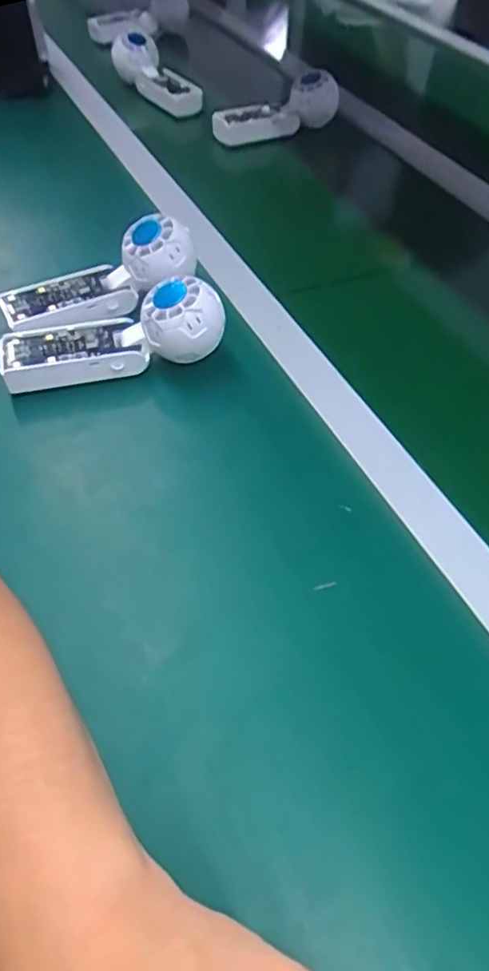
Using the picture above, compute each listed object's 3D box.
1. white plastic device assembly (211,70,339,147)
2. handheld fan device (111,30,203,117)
[{"bbox_3d":[0.042,-0.500,0.800,0.174,0.072,0.052,-11,53,-8],"label":"white plastic device assembly"},{"bbox_3d":[-0.127,-0.581,0.860,0.078,0.074,0.162,-25,56,-17],"label":"handheld fan device"}]

